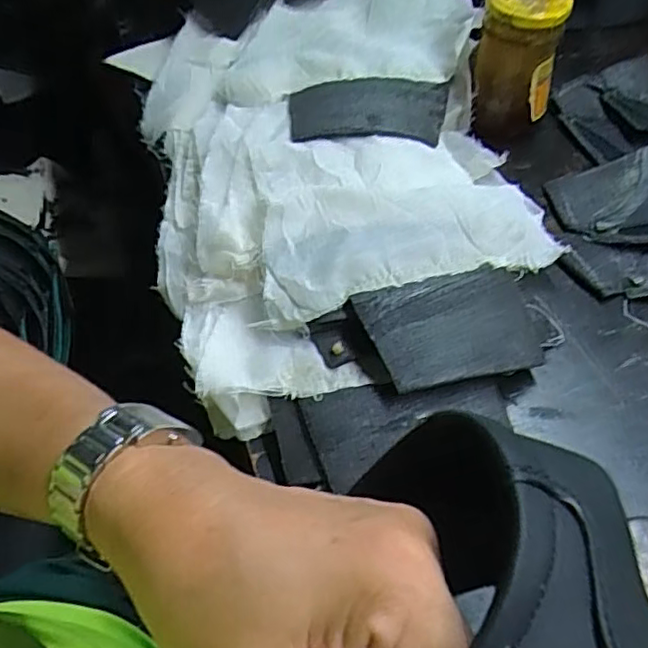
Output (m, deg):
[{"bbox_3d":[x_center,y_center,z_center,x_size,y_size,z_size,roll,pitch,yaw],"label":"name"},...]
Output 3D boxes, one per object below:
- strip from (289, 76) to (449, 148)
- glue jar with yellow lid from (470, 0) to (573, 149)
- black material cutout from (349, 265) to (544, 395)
[{"bbox_3d":[0.033,-0.154,0.453,0.113,0.019,0.071,2,53,3],"label":"strip"},{"bbox_3d":[0.143,-0.193,0.476,0.059,0.108,0.052,14,55,12],"label":"glue jar with yellow lid"},{"bbox_3d":[0.074,0.002,0.349,0.100,0.009,0.061,-12,71,-21],"label":"black material cutout"}]

